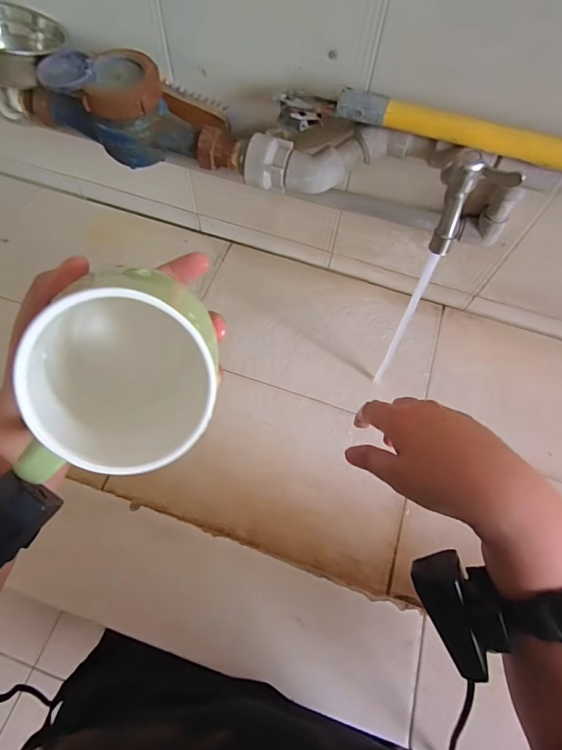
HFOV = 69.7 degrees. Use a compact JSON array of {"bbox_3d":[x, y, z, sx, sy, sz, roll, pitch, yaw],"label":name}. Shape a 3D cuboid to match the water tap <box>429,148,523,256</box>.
[{"bbox_3d":[0.186,-0.171,0.403,0.050,0.083,0.055,1,65,-2],"label":"water tap"}]

